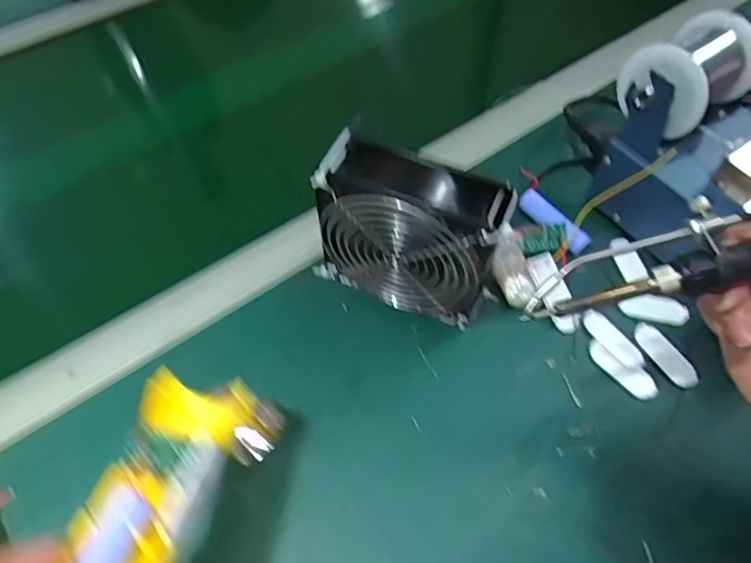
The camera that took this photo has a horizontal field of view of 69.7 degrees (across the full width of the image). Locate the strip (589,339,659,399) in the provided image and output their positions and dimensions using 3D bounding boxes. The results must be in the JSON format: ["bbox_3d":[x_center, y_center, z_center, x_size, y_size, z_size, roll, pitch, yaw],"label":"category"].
[{"bbox_3d":[0.179,0.063,0.391,0.018,0.007,0.054,-34,63,-21],"label":"strip"}]

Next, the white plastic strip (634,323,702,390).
[{"bbox_3d":[0.213,0.053,0.396,0.020,0.006,0.054,-34,57,-6],"label":"white plastic strip"}]

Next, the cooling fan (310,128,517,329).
[{"bbox_3d":[0.025,-0.033,0.381,0.127,0.122,0.055,19,58,12],"label":"cooling fan"}]

